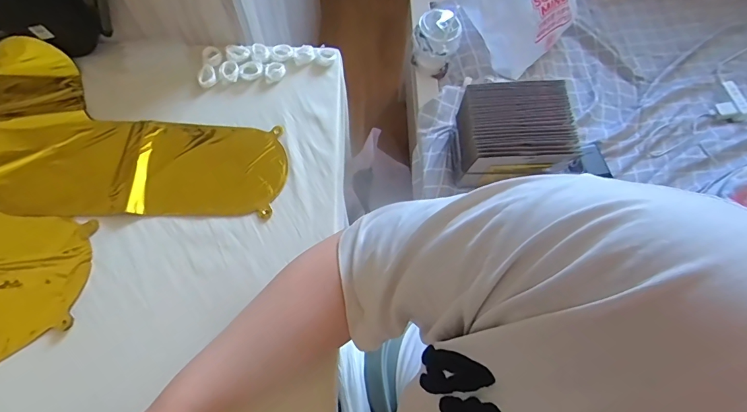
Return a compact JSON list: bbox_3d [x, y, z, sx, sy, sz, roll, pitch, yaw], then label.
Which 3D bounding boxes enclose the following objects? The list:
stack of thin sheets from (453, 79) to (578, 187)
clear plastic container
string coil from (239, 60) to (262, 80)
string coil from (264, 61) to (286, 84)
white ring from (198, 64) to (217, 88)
[{"bbox_3d":[0.268,-0.138,0.834,0.196,0.164,0.154,-3,68,-4],"label":"stack of thin sheets"},{"bbox_3d":[0.143,-0.374,0.950,0.102,0.136,0.089,13,67,3],"label":"clear plastic container"},{"bbox_3d":[-0.166,-0.184,0.557,0.031,0.009,0.030,1,67,-2],"label":"string coil"},{"bbox_3d":[-0.134,-0.183,0.557,0.028,0.011,0.030,1,67,-2],"label":"string coil"},{"bbox_3d":[-0.223,-0.173,0.549,0.024,0.010,0.031,-24,71,-12],"label":"white ring"}]

